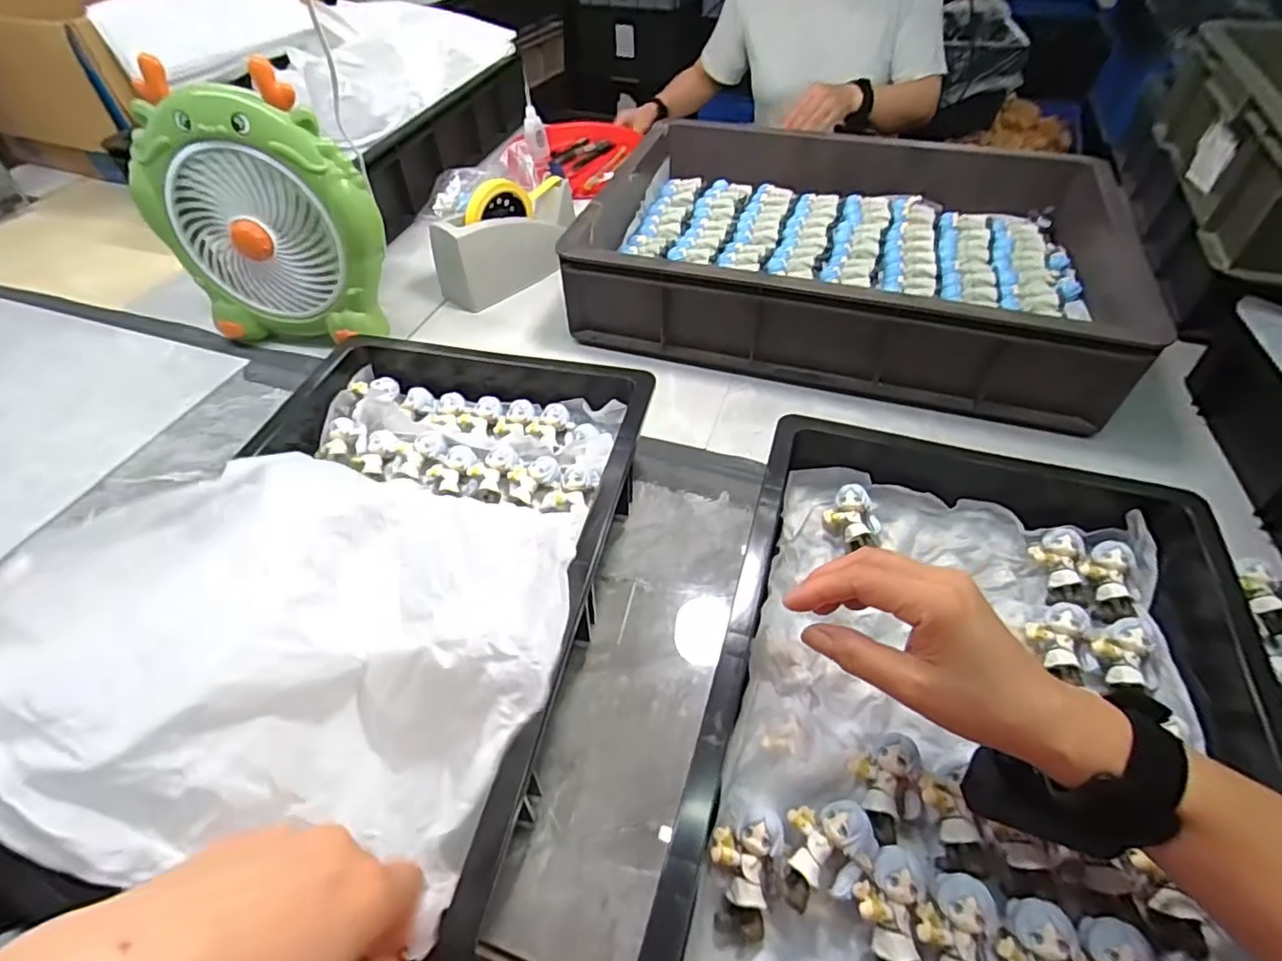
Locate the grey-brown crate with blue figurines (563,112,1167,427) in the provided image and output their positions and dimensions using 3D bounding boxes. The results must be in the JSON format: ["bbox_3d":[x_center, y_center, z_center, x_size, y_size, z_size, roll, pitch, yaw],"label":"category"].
[{"bbox_3d":[0.226,-0.257,0.699,0.539,0.123,0.357,17,51,16],"label":"grey-brown crate with blue figurines"}]

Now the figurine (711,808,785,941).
[{"bbox_3d":[0.056,0.211,0.328,0.036,0.029,0.056,7,49,8],"label":"figurine"}]

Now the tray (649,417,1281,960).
[{"bbox_3d":[0.192,0.143,0.361,0.297,0.074,0.445,12,50,12],"label":"tray"}]

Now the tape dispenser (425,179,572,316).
[{"bbox_3d":[-0.164,-0.310,0.771,0.196,0.110,0.067,-35,56,-26],"label":"tape dispenser"}]

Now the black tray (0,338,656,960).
[{"bbox_3d":[-0.166,0.037,0.419,0.274,0.079,0.427,10,34,6],"label":"black tray"}]

